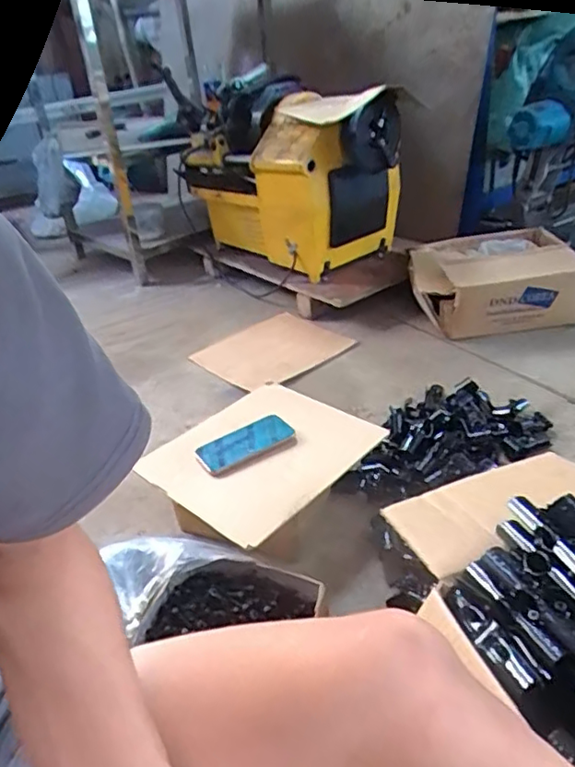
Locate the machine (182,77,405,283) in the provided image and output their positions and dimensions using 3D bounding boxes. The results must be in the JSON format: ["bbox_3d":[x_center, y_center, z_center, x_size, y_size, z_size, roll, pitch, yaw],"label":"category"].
[{"bbox_3d":[0.009,-0.565,1.644,0.296,0.433,0.624,-27,36,-29],"label":"machine"}]

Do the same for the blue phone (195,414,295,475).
[{"bbox_3d":[-0.065,0.092,0.915,0.140,0.014,0.068,-23,35,-24],"label":"blue phone"}]

